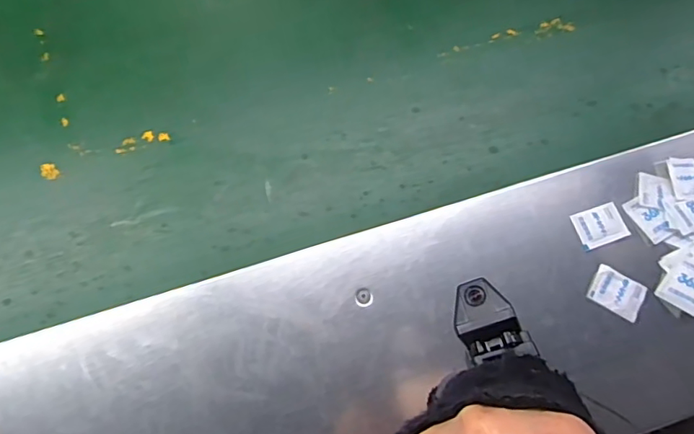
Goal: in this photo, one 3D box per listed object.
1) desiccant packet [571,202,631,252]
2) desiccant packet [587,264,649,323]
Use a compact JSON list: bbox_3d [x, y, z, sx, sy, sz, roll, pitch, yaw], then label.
[{"bbox_3d":[0.236,0.008,0.482,0.047,0.006,0.036,-17,75,-5],"label":"desiccant packet"},{"bbox_3d":[0.243,0.068,0.465,0.045,0.008,0.034,32,76,8],"label":"desiccant packet"}]

